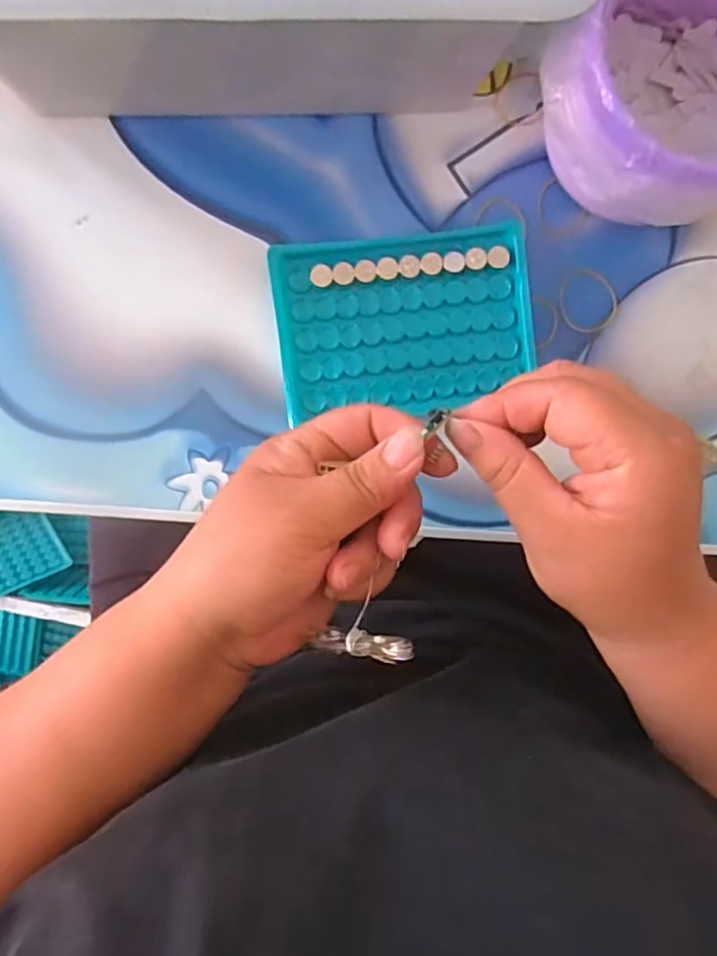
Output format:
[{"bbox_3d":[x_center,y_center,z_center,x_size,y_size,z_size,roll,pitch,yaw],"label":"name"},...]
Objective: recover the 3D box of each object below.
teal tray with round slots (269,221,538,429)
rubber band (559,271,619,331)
[{"bbox_3d":[0.025,-0.080,0.321,0.130,0.013,0.088,-8,93,-3],"label":"teal tray with round slots"},{"bbox_3d":[0.124,-0.095,0.332,0.032,0.004,0.034,-17,93,-3],"label":"rubber band"}]

